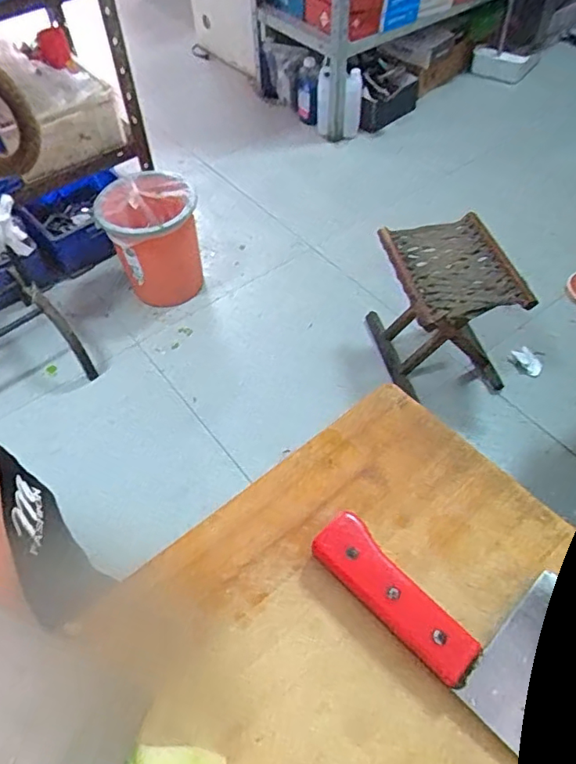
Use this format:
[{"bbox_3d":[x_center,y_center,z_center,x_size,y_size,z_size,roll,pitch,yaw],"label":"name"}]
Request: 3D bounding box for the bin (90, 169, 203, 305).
[{"bbox_3d":[-0.346,-0.357,1.444,0.227,0.274,0.214,-1,53,2],"label":"bin"}]

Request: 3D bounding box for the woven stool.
[{"bbox_3d":[0.353,-0.175,1.272,0.234,0.281,0.289,-13,53,-7],"label":"woven stool"}]

